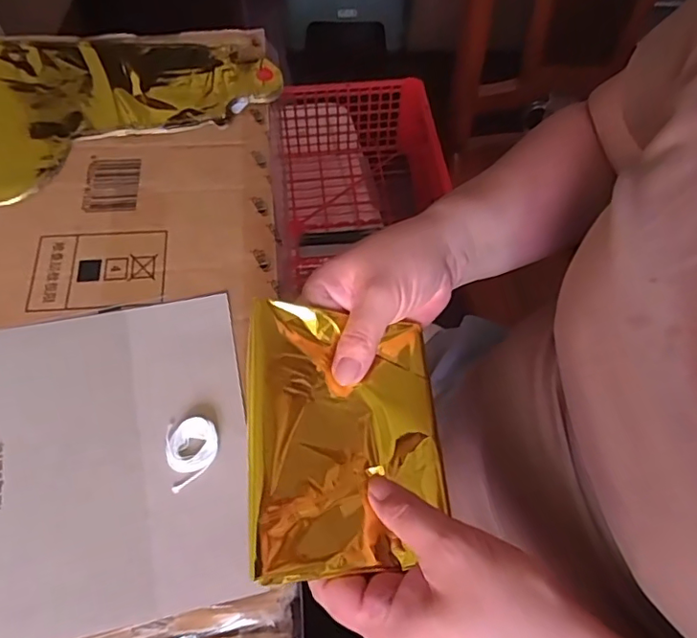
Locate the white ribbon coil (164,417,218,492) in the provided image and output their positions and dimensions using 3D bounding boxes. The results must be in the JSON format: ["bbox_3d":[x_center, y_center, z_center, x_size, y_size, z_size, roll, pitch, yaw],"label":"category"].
[{"bbox_3d":[-0.094,0.079,0.331,0.030,0.005,0.041,-7,61,-6],"label":"white ribbon coil"}]

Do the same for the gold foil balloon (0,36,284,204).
[{"bbox_3d":[-0.277,-0.175,0.459,0.419,0.011,0.195,-4,61,-5],"label":"gold foil balloon"}]

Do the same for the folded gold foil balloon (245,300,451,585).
[{"bbox_3d":[-0.002,0.060,0.298,0.100,0.028,0.140,-2,60,-3],"label":"folded gold foil balloon"}]

